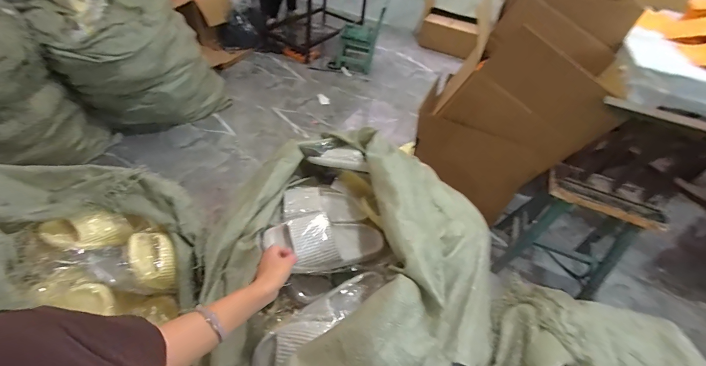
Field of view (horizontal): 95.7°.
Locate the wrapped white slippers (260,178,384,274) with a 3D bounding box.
[{"bbox_3d":[-0.075,0.099,0.751,0.264,0.092,0.208,-18,50,-24],"label":"wrapped white slippers"}]

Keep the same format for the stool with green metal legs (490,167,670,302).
[{"bbox_3d":[0.880,0.194,1.307,0.390,0.512,0.294,25,47,17],"label":"stool with green metal legs"}]

